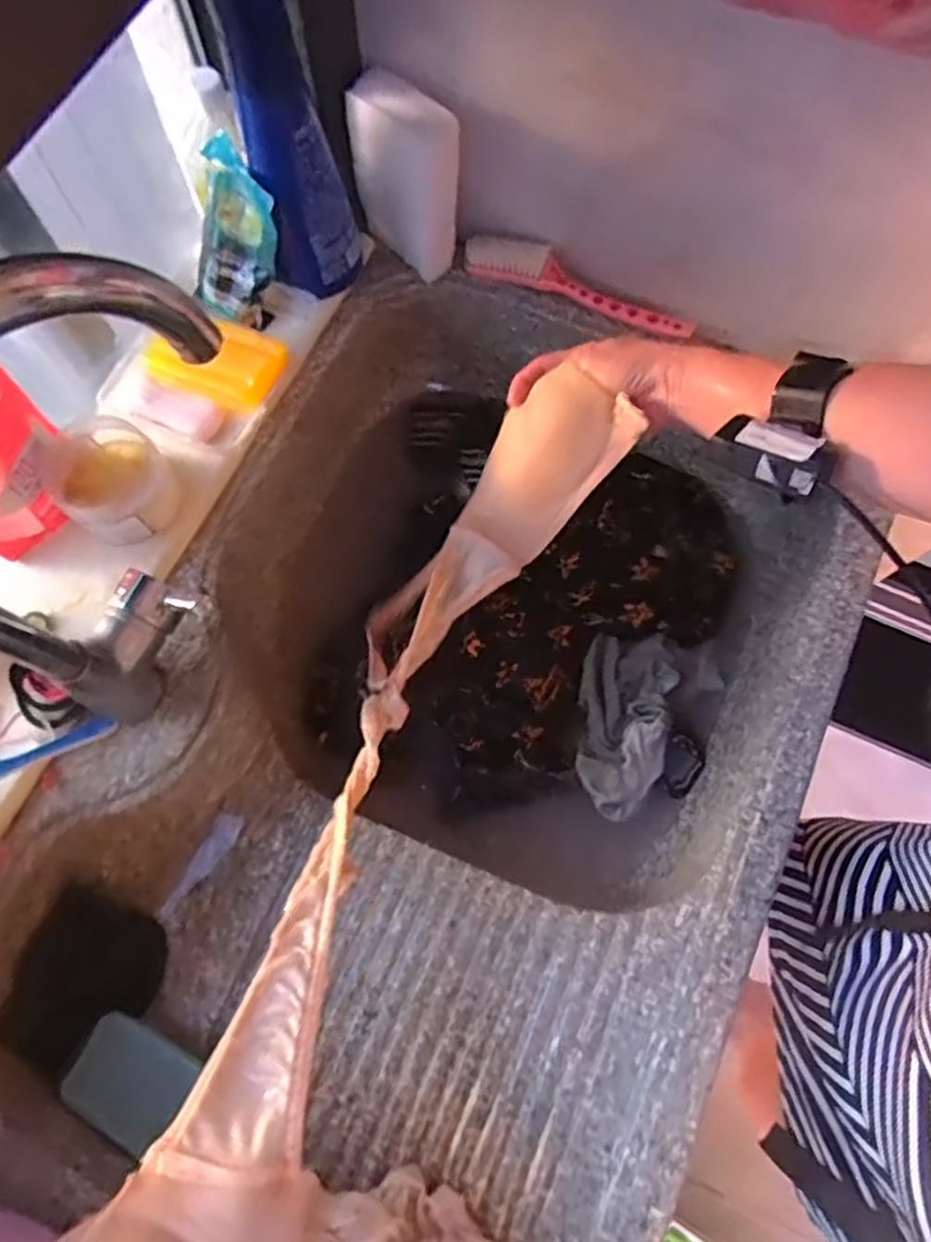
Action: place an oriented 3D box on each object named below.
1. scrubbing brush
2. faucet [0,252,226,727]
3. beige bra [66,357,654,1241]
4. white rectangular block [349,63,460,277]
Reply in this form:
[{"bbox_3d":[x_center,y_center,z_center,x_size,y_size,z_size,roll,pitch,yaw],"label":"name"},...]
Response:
[{"bbox_3d":[0.102,-0.308,0.659,0.218,0.024,0.039,20,73,5],"label":"scrubbing brush"},{"bbox_3d":[-0.202,-0.061,0.400,0.053,0.300,0.191,32,75,8],"label":"faucet"},{"bbox_3d":[-0.048,0.117,0.450,0.141,0.155,0.661,22,61,5],"label":"beige bra"},{"bbox_3d":[-0.049,-0.377,0.616,0.094,0.139,0.043,42,76,11],"label":"white rectangular block"}]

